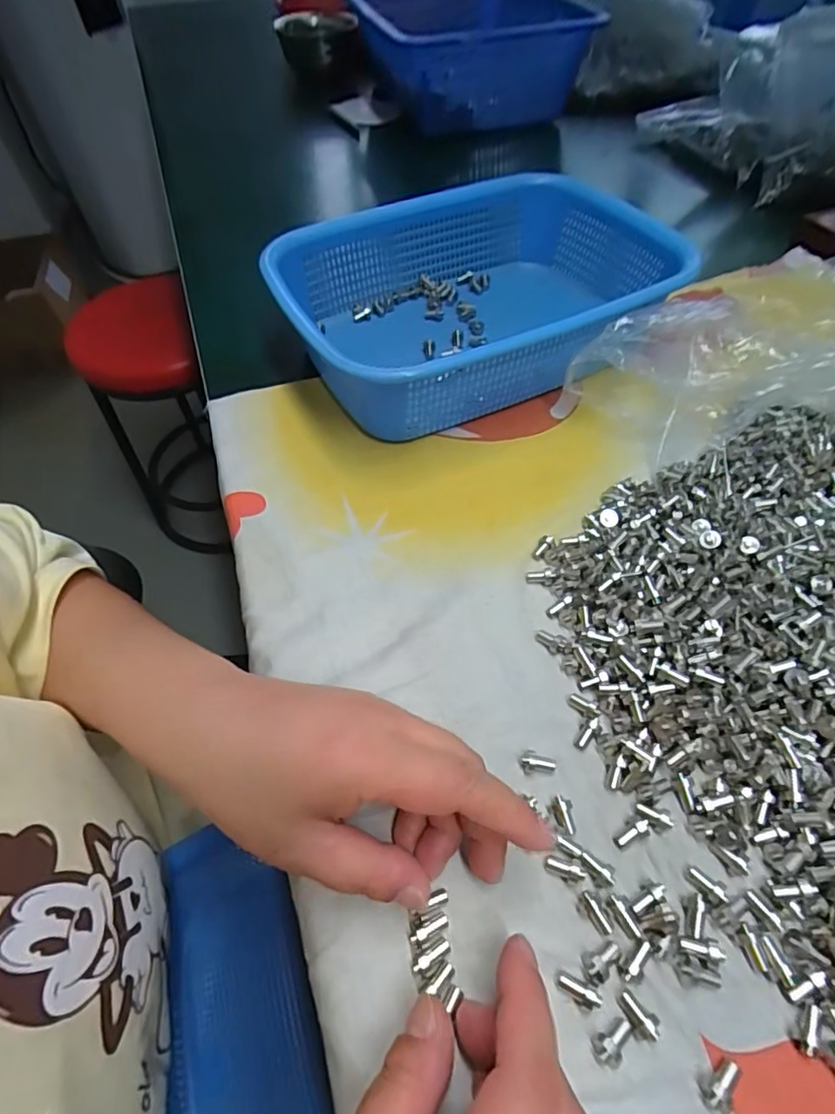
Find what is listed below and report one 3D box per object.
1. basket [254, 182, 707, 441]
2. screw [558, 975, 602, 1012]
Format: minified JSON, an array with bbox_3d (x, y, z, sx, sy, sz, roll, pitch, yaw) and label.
[{"bbox_3d":[0.047,-0.198,0.414,0.273,0.069,0.201,-23,57,-11],"label":"basket"},{"bbox_3d":[0.060,0.163,0.203,0.015,0.006,0.006,14,57,29],"label":"screw"}]

